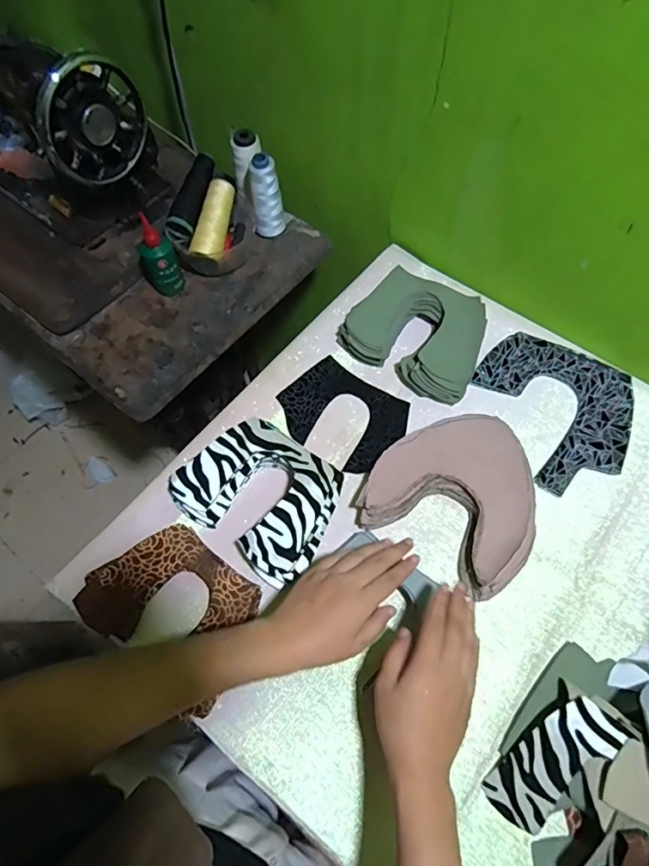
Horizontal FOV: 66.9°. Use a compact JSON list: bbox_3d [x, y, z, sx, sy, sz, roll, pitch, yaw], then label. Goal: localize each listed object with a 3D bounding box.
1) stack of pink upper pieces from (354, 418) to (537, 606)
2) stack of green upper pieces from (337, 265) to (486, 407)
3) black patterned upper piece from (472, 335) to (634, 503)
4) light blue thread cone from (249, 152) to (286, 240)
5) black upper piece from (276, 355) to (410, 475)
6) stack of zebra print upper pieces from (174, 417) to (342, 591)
[{"bbox_3d":[0.146,0.059,0.538,0.171,0.031,0.174,27,68,13],"label":"stack of pink upper pieces"},{"bbox_3d":[0.117,-0.130,0.621,0.172,0.046,0.139,27,68,13],"label":"stack of green upper pieces"},{"bbox_3d":[0.288,-0.041,0.593,0.159,0.009,0.198,-19,65,-8],"label":"black patterned upper piece"},{"bbox_3d":[-0.081,-0.327,0.692,0.040,0.121,0.038,-3,64,0],"label":"light blue thread cone"},{"bbox_3d":[0.022,-0.023,0.603,0.145,0.010,0.115,35,70,13],"label":"black upper piece"},{"bbox_3d":[-0.065,0.067,0.539,0.164,0.044,0.133,35,70,16],"label":"stack of zebra print upper pieces"}]

